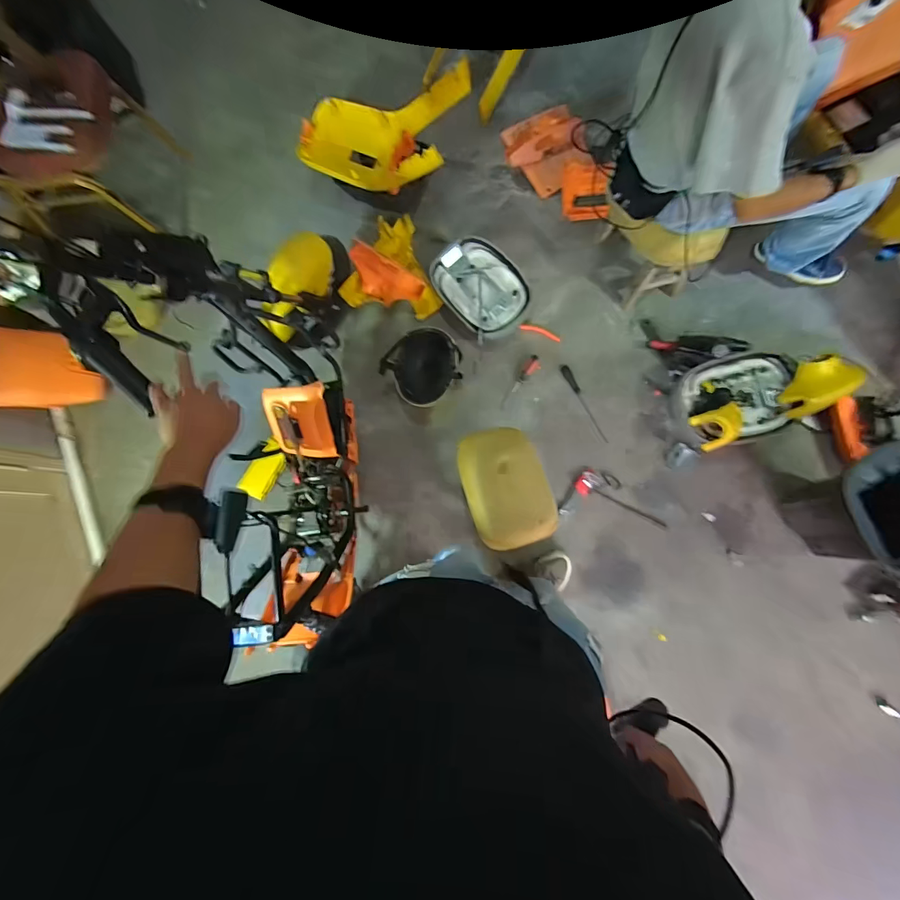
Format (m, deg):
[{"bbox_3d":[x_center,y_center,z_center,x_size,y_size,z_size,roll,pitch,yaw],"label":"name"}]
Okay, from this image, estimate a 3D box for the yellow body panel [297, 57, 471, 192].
[{"bbox_3d":[-0.238,-1.086,1.425,0.597,0.240,0.340,18,83,9],"label":"yellow body panel"}]

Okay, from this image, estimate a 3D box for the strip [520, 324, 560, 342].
[{"bbox_3d":[0.322,-0.418,1.471,0.146,0.005,0.025,21,100,1],"label":"strip"}]

